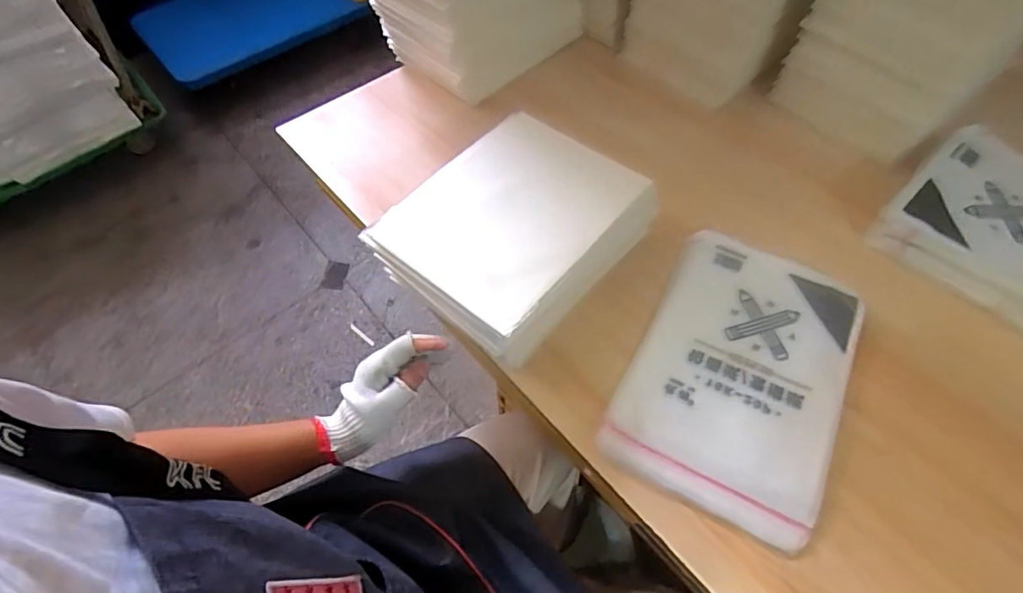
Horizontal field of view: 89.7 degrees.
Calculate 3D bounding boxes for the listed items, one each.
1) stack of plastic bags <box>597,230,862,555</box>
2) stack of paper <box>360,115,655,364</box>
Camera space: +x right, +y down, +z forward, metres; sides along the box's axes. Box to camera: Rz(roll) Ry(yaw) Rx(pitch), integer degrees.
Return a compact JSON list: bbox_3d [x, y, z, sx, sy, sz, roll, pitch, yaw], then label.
[{"bbox_3d":[0.253,0.074,0.571,0.208,0.020,0.327,25,62,15],"label":"stack of plastic bags"},{"bbox_3d":[0.003,-0.067,0.594,0.203,0.129,0.252,34,65,20],"label":"stack of paper"}]

